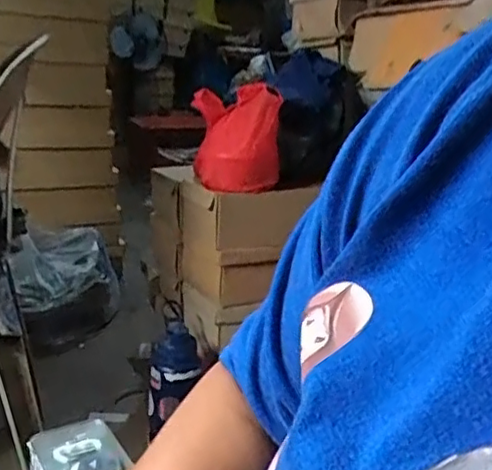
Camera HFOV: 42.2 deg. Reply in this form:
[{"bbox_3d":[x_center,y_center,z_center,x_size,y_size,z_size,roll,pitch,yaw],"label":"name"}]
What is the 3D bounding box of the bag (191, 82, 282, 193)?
[{"bbox_3d":[-0.017,-0.176,1.141,0.149,0.172,0.127,3,17,-3],"label":"bag"}]

